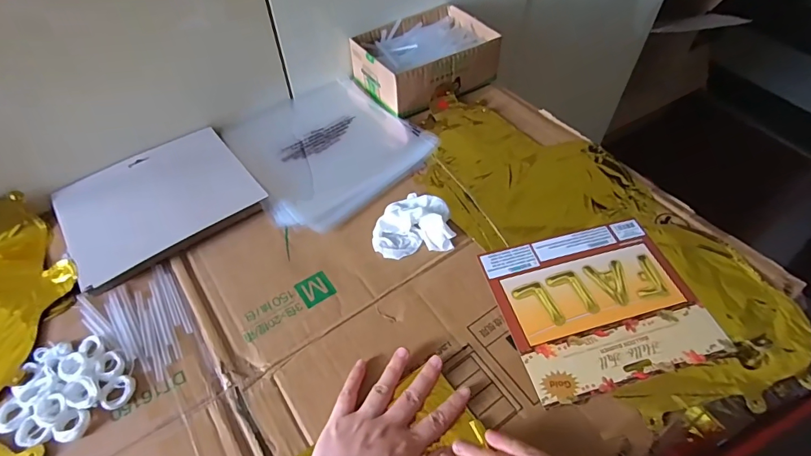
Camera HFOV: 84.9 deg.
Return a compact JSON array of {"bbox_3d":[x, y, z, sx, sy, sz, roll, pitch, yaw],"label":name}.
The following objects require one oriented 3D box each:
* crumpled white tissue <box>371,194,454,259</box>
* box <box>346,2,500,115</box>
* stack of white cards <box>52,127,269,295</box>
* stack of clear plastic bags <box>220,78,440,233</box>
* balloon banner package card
[{"bbox_3d":[0.006,-0.007,0.490,0.086,0.026,0.075,-10,52,-7],"label":"crumpled white tissue"},{"bbox_3d":[0.031,-0.248,0.651,0.189,0.067,0.133,-28,56,-20],"label":"box"},{"bbox_3d":[-0.290,-0.035,0.522,0.201,0.019,0.159,-34,58,-23],"label":"stack of white cards"},{"bbox_3d":[-0.105,-0.111,0.578,0.217,0.015,0.230,-34,58,-23],"label":"stack of clear plastic bags"},{"bbox_3d":[0.189,0.071,0.436,0.187,0.009,0.161,-12,52,-9],"label":"balloon banner package card"}]

